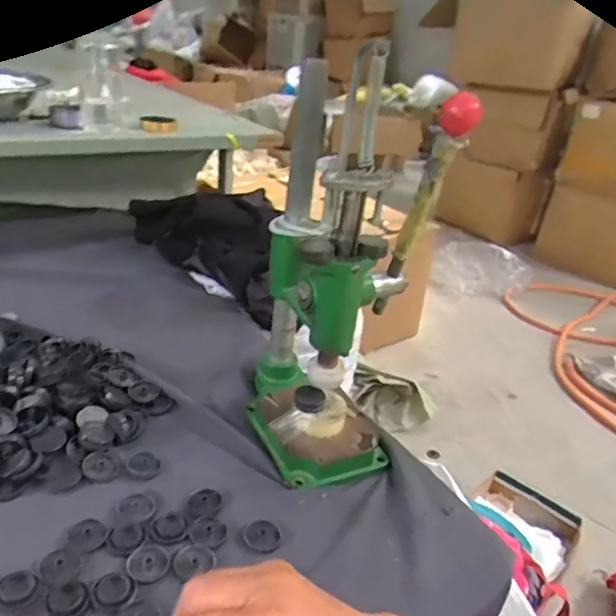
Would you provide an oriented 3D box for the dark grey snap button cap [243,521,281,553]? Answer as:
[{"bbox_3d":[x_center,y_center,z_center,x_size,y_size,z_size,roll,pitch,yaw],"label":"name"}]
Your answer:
[{"bbox_3d":[-0.040,0.202,0.513,0.032,0.013,0.024,0,28,-13],"label":"dark grey snap button cap"}]

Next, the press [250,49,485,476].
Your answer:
[{"bbox_3d":[0.040,-0.028,0.587,0.163,0.367,0.181,0,28,-12],"label":"press"}]

